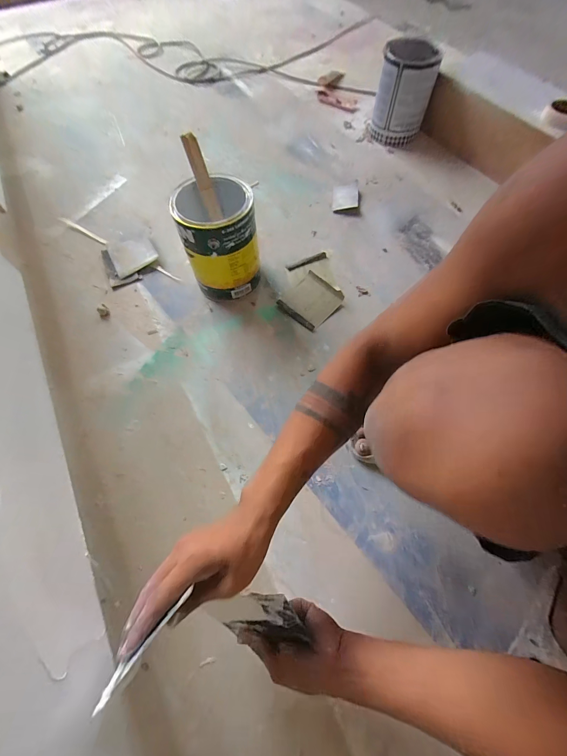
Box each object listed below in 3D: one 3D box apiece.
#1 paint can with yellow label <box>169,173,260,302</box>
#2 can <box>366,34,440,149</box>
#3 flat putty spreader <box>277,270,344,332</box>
[{"bbox_3d":[-0.138,-0.295,0.687,0.149,0.209,0.147,0,65,0],"label":"paint can with yellow label"},{"bbox_3d":[0.379,-0.898,0.982,0.164,0.232,0.152,18,66,8],"label":"can"},{"bbox_3d":[0.065,-0.189,0.739,0.118,0.016,0.131,40,71,16],"label":"flat putty spreader"}]

